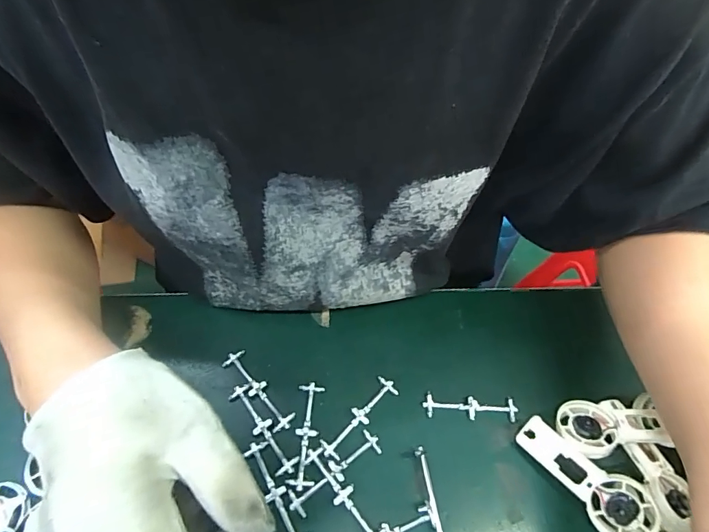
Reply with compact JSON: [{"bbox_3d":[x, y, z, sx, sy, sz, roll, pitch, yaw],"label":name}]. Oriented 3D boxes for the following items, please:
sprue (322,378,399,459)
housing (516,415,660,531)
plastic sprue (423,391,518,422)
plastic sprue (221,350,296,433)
[{"bbox_3d":[0.004,0.110,0.308,0.017,0.004,0.071,41,63,19],"label":"sprue"},{"bbox_3d":[0.156,0.143,0.286,0.091,0.024,0.033,42,64,19],"label":"housing"},{"bbox_3d":[0.088,0.107,0.318,0.071,0.004,0.017,5,58,-2],"label":"plastic sprue"},{"bbox_3d":[-0.072,0.092,0.313,0.018,0.004,0.071,-37,68,-24],"label":"plastic sprue"}]

